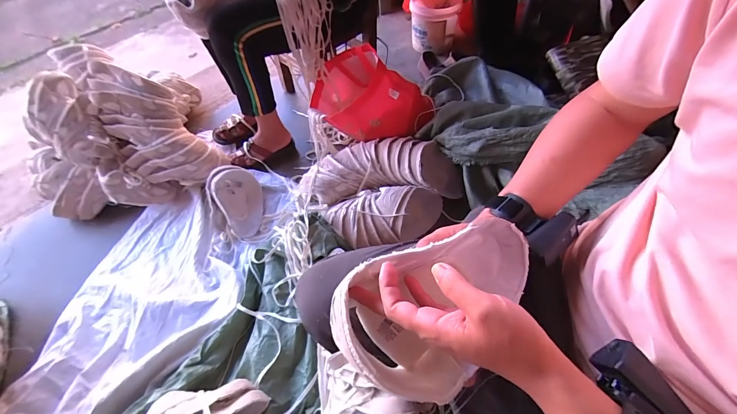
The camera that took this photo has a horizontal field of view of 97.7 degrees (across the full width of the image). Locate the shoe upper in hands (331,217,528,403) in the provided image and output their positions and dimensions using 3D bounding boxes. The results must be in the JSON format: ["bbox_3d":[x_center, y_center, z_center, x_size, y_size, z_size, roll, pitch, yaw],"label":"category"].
[{"bbox_3d":[0.076,0.110,0.328,0.210,0.106,0.125,-19,57,-9],"label":"shoe upper in hands"}]

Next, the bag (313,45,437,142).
[{"bbox_3d":[0.012,-0.355,0.982,0.347,0.205,0.248,-21,57,-10],"label":"bag"}]

